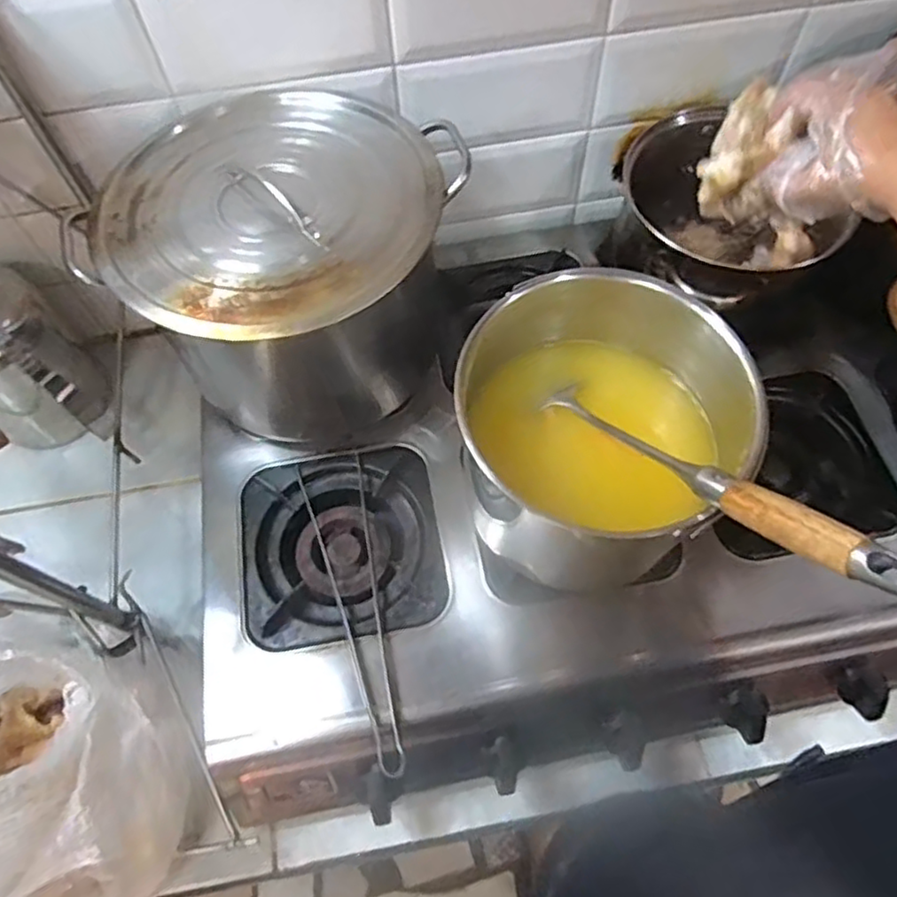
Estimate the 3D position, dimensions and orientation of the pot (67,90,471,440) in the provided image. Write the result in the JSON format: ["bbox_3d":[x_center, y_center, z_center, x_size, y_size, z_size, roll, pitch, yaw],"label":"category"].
[{"bbox_3d":[-0.136,-0.156,0.623,0.282,0.222,0.237,-41,69,-18],"label":"pot"}]

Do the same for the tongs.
[{"bbox_3d":[-0.077,0.134,0.591,0.060,0.017,0.285,-16,64,-7],"label":"tongs"}]

